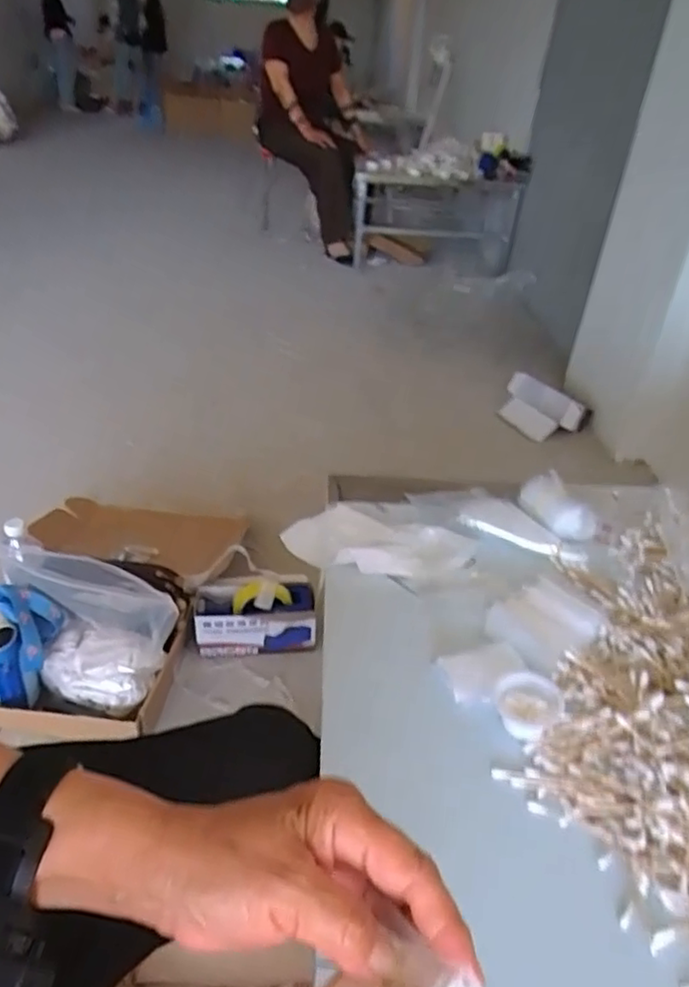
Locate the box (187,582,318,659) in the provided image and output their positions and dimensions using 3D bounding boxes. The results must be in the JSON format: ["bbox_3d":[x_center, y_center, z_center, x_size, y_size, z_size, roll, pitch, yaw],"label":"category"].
[{"bbox_3d":[-0.160,0.218,1.146,0.222,0.119,0.077,-1,34,-8],"label":"box"}]

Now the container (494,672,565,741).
[{"bbox_3d":[0.146,0.170,0.515,0.051,0.023,0.050,3,33,-2],"label":"container"}]

